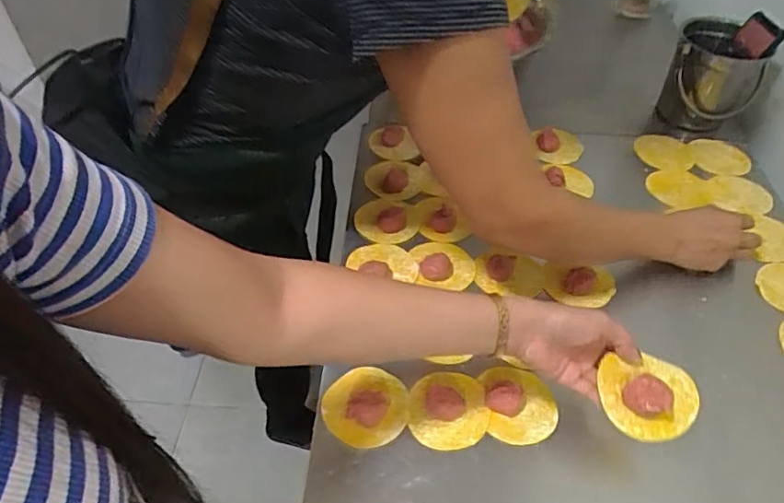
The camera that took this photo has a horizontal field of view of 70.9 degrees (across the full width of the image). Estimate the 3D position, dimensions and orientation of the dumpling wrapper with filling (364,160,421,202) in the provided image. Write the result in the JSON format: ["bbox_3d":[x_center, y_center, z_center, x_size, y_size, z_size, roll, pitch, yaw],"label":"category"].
[{"bbox_3d":[0.001,-0.100,0.788,0.076,0.016,0.070,-2,50,-2],"label":"dumpling wrapper with filling"}]

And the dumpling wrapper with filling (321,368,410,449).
[{"bbox_3d":[-0.025,0.152,0.554,0.083,0.017,0.081,0,50,0],"label":"dumpling wrapper with filling"}]

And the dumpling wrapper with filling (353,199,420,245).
[{"bbox_3d":[-0.003,-0.046,0.730,0.077,0.016,0.082,0,50,0],"label":"dumpling wrapper with filling"}]

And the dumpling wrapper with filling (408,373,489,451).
[{"bbox_3d":[0.057,0.155,0.552,0.077,0.018,0.077,0,50,0],"label":"dumpling wrapper with filling"}]

